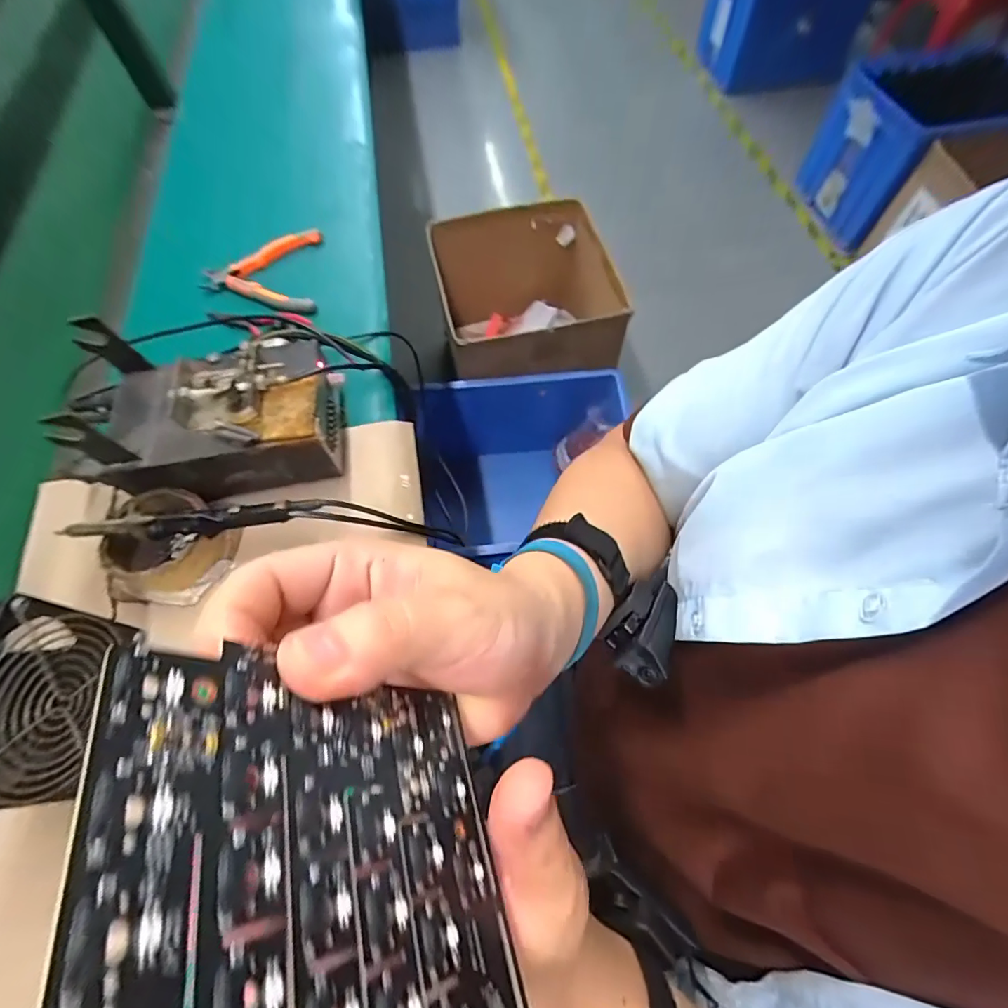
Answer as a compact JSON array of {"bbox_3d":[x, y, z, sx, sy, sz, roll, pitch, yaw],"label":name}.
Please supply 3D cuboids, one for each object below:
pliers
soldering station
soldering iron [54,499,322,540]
[{"bbox_3d":[-0.295,-0.280,0.584,0.139,0.021,0.143,-7,64,-3],"label":"pliers"},{"bbox_3d":[-0.253,-0.090,0.428,0.199,0.096,0.146,-6,64,-3],"label":"soldering station"},{"bbox_3d":[-0.253,0.015,0.386,0.200,0.023,0.022,-5,64,-2],"label":"soldering iron"}]

